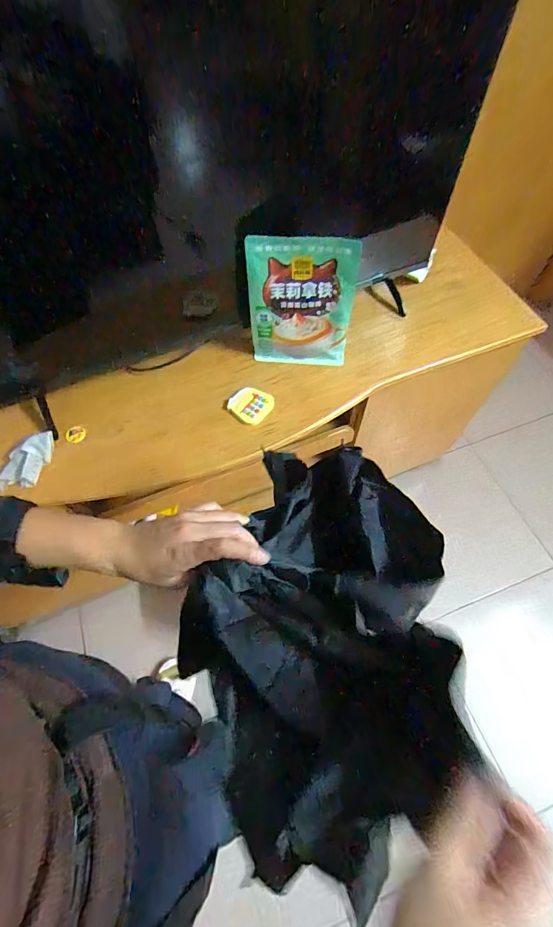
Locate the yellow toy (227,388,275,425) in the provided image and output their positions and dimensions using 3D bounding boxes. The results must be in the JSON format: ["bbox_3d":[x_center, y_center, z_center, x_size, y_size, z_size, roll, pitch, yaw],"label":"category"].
[{"bbox_3d":[-0.052,-0.119,0.813,0.082,0.017,0.071,36,69,19],"label":"yellow toy"}]

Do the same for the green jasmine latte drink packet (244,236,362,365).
[{"bbox_3d":[0.045,-0.296,0.772,0.194,0.252,0.047,4,62,4],"label":"green jasmine latte drink packet"}]

